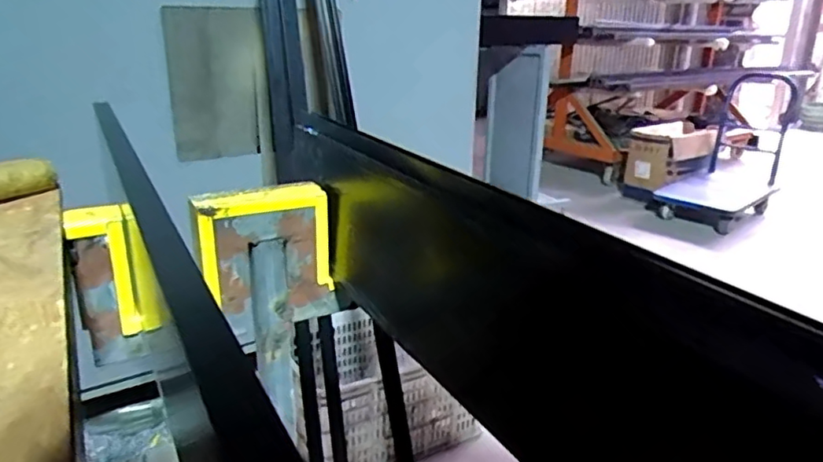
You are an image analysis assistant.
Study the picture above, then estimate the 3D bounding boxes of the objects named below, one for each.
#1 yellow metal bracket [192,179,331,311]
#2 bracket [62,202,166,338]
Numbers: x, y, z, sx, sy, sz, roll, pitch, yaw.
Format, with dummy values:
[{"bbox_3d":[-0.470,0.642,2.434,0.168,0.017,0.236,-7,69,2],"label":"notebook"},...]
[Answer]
[{"bbox_3d":[-0.146,0.007,0.594,0.126,0.108,0.032,-10,22,-29],"label":"yellow metal bracket"},{"bbox_3d":[-0.262,0.036,0.530,0.062,0.115,0.026,-14,24,-36],"label":"bracket"}]

